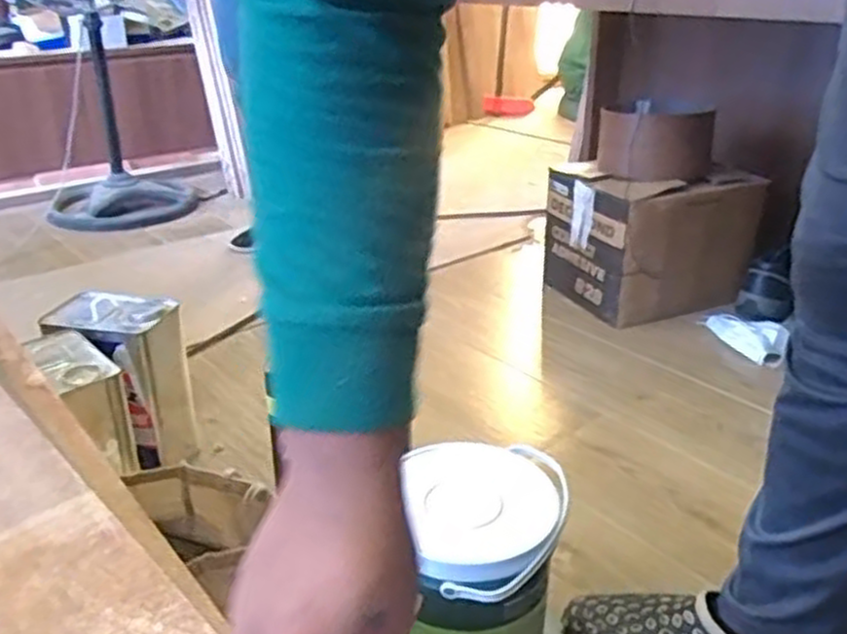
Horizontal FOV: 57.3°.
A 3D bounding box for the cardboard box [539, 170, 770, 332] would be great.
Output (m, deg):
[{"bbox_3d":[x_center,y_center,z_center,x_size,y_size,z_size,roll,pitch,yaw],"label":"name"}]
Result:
[{"bbox_3d":[0.474,-0.172,1.627,0.372,0.287,0.294,-13,28,-25],"label":"cardboard box"}]

